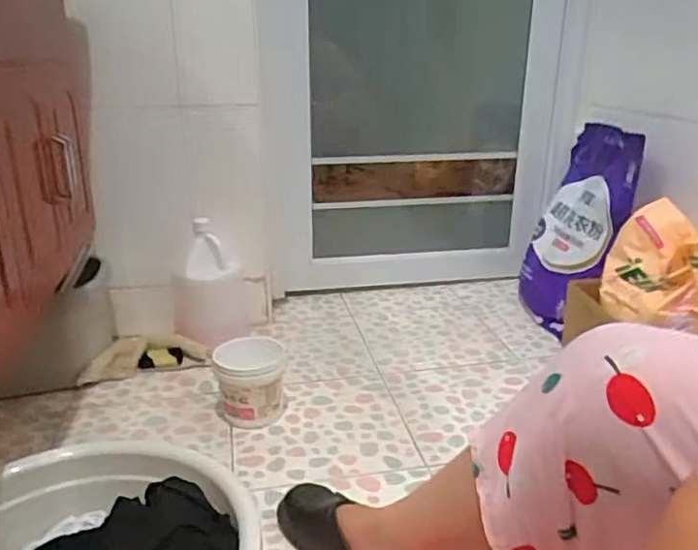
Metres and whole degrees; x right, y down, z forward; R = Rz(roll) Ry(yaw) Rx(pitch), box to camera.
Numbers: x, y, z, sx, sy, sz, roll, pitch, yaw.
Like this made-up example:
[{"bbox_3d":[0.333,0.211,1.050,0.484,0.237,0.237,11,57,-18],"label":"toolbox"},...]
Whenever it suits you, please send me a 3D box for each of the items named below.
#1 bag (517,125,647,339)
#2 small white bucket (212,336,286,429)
[{"bbox_3d":[0.501,-0.105,1.387,0.153,0.422,0.309,-2,19,-9],"label":"bag"},{"bbox_3d":[-0.173,0.193,1.084,0.120,0.133,0.112,-1,22,0],"label":"small white bucket"}]

